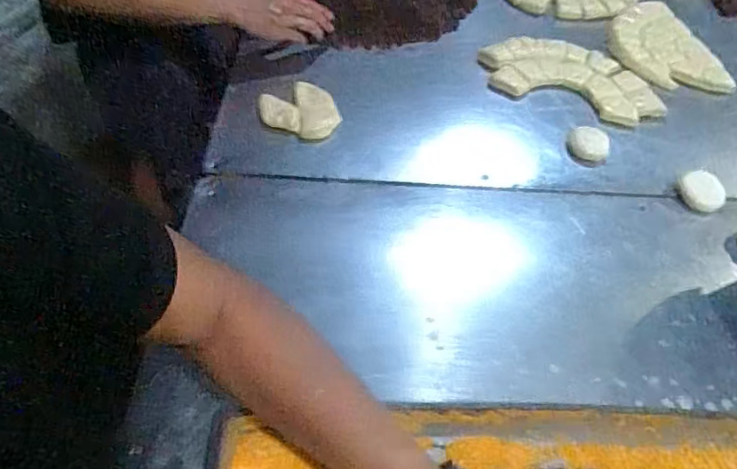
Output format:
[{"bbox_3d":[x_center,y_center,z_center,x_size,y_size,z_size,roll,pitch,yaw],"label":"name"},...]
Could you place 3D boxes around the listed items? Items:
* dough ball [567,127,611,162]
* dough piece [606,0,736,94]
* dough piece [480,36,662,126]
[{"bbox_3d":[0.333,-0.136,0.797,0.059,0.016,0.062,1,52,-2],"label":"dough ball"},{"bbox_3d":[0.526,-0.349,0.967,0.189,0.022,0.265,-10,53,-11],"label":"dough piece"},{"bbox_3d":[0.347,-0.271,0.900,0.310,0.027,0.177,24,54,15],"label":"dough piece"}]

